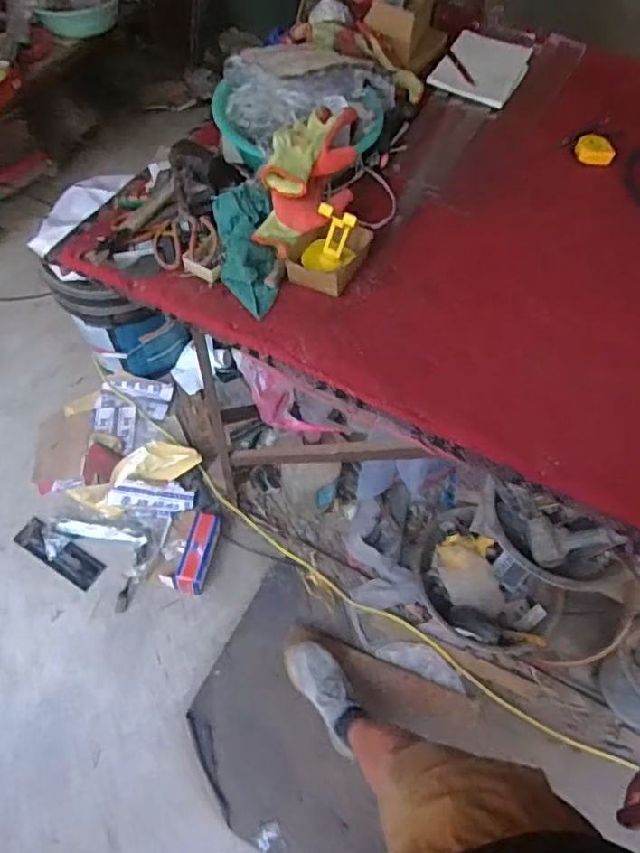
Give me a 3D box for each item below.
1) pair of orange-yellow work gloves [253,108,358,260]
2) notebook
[{"bbox_3d":[-0.013,-0.447,1.050,0.150,0.076,0.316,9,58,4],"label":"pair of orange-yellow work gloves"},{"bbox_3d":[0.380,-0.842,1.407,0.188,0.014,0.257,26,61,14],"label":"notebook"}]

